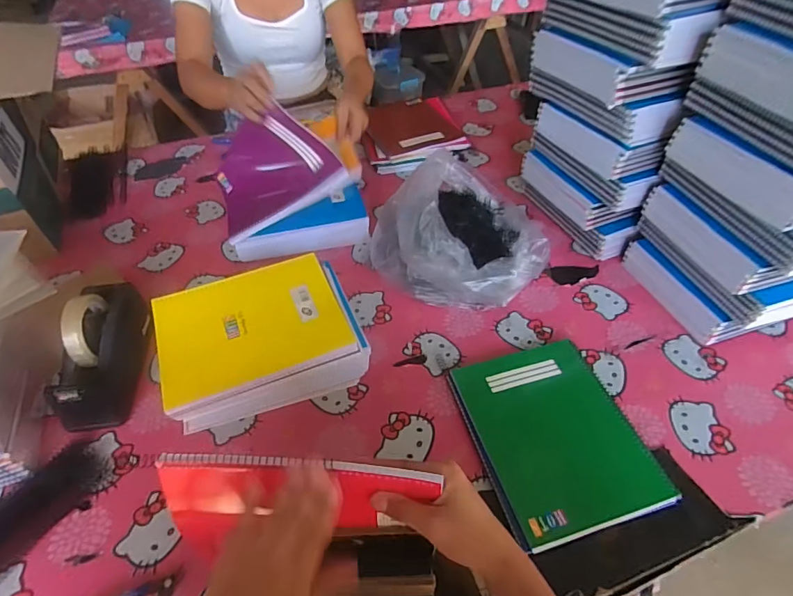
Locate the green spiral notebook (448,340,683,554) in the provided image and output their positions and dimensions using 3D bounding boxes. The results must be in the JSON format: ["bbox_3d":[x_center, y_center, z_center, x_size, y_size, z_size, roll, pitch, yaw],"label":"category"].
[{"bbox_3d":[0.211,0.176,0.605,0.209,0.024,0.257,-12,48,-10],"label":"green spiral notebook"}]

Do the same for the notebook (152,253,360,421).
[{"bbox_3d":[-0.204,0.037,0.636,0.245,0.020,0.192,-18,57,-18],"label":"notebook"}]

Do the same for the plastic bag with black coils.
[{"bbox_3d":[0.095,-0.109,0.786,0.264,0.162,0.273,-14,48,-12],"label":"plastic bag with black coils"}]

